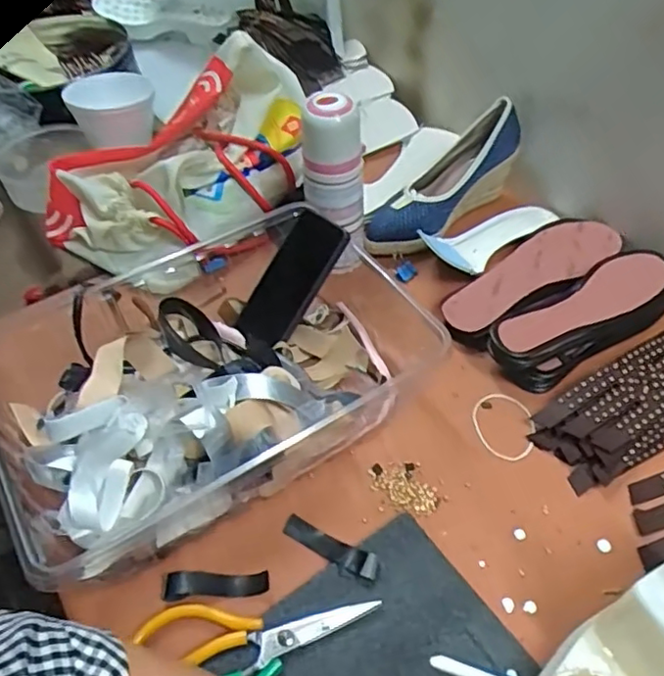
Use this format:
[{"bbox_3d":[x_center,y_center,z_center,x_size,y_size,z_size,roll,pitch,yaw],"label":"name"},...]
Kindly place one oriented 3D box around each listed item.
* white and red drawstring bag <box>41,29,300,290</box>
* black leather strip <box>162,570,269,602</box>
[{"bbox_3d":[-0.178,-0.216,0.758,0.254,0.155,0.294,23,53,24],"label":"white and red drawstring bag"},{"bbox_3d":[-0.095,0.202,0.507,0.085,0.022,0.021,-4,47,1],"label":"black leather strip"}]

